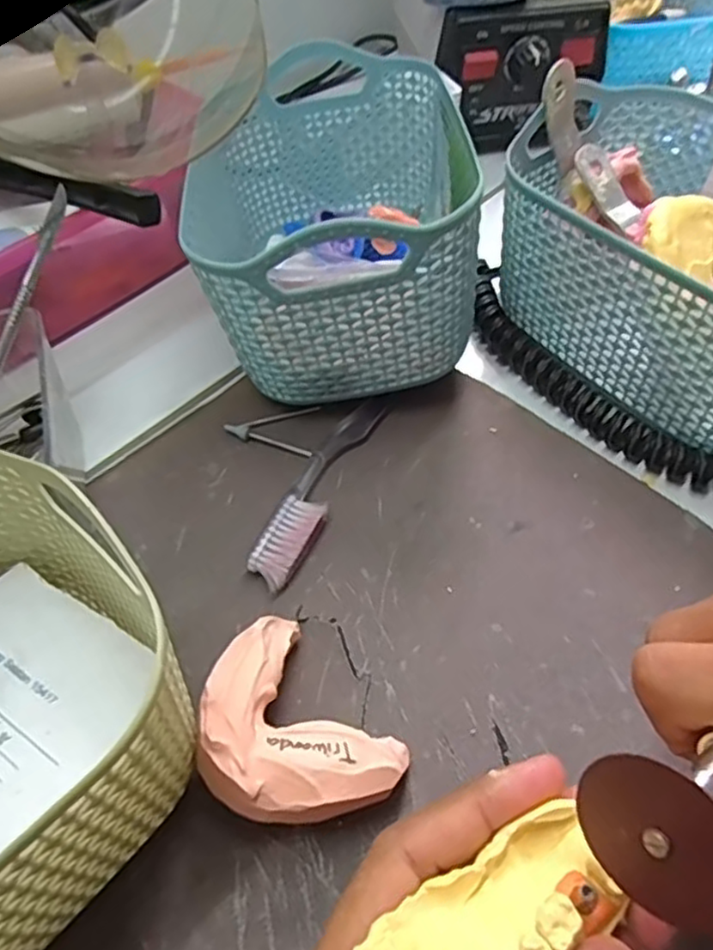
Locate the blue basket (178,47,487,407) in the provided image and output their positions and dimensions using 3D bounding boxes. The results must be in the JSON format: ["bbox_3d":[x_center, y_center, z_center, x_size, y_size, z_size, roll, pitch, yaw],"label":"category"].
[{"bbox_3d":[-0.011,-0.119,0.319,0.110,0.095,0.170,-5,53,-2],"label":"blue basket"}]

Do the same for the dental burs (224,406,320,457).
[{"bbox_3d":[-0.037,-0.023,0.305,0.040,0.004,0.027,10,54,8],"label":"dental burs"}]

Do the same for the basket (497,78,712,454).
[{"bbox_3d":[0.147,-0.090,0.303,0.115,0.082,0.159,-33,59,-22],"label":"basket"}]

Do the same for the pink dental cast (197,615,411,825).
[{"bbox_3d":[-0.022,0.080,0.211,0.050,0.032,0.067,-37,61,-24],"label":"pink dental cast"}]

